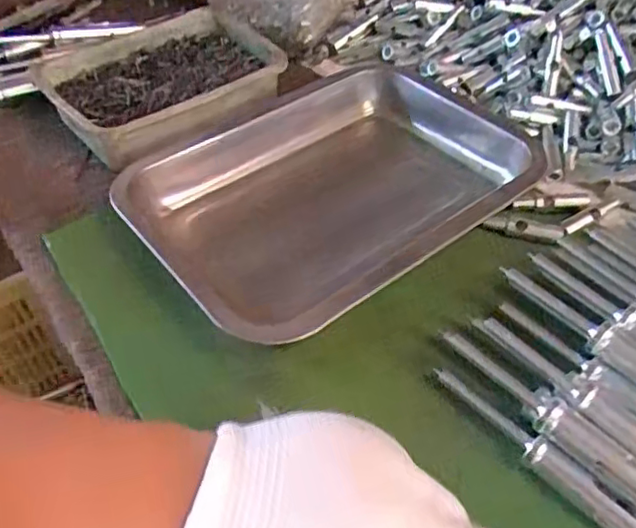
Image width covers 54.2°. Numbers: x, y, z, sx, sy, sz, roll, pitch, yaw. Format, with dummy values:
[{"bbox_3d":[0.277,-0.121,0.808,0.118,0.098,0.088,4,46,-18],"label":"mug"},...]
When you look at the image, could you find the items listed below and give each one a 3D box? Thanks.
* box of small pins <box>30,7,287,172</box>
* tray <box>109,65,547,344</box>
[{"bbox_3d":[-0.128,-0.149,0.510,0.168,0.039,0.145,-32,56,-24],"label":"box of small pins"},{"bbox_3d":[0.019,-0.055,0.442,0.273,0.058,0.179,-30,55,-22],"label":"tray"}]

